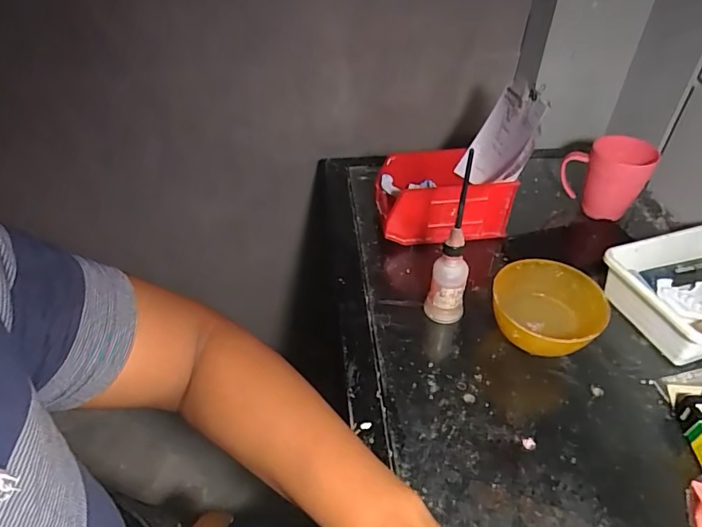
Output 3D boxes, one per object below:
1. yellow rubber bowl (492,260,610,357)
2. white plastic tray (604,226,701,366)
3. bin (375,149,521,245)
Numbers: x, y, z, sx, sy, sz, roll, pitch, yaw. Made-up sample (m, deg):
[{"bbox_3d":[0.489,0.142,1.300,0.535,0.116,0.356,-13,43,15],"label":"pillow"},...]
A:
[{"bbox_3d":[0.201,0.055,0.501,0.106,0.072,0.108,-1,42,1],"label":"yellow rubber bowl"},{"bbox_3d":[0.393,0.032,0.531,0.181,0.063,0.149,-14,44,-13],"label":"white plastic tray"},{"bbox_3d":[0.124,-0.090,0.650,0.170,0.093,0.093,-4,42,-3],"label":"bin"}]

